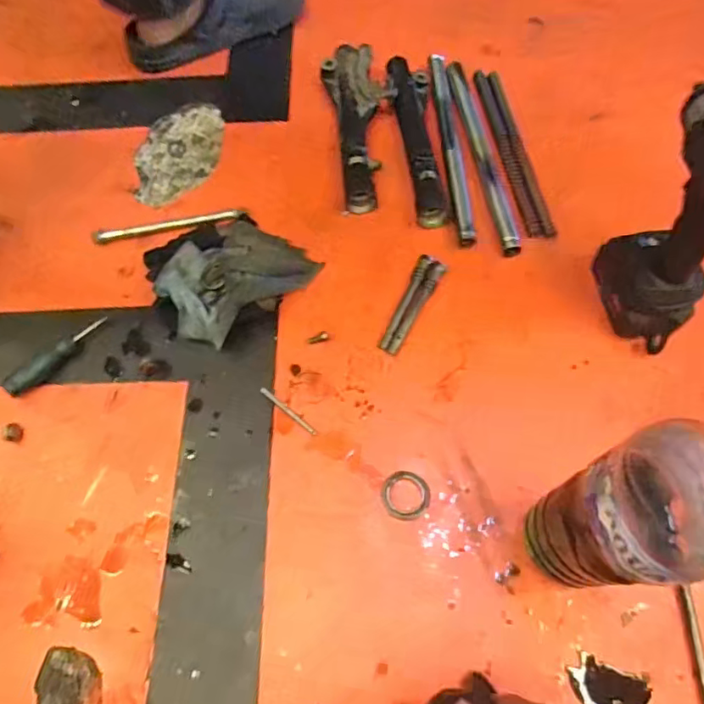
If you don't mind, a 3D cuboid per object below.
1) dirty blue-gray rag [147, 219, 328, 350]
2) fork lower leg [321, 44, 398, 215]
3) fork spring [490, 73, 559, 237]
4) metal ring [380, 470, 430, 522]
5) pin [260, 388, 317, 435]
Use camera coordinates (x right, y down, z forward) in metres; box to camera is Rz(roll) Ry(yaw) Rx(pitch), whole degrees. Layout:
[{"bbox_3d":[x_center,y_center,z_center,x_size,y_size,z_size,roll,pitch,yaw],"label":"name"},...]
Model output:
[{"bbox_3d":[-0.158,-0.106,0.675,0.168,0.061,0.180,40,73,18],"label":"dirty blue-gray rag"},{"bbox_3d":[0.017,-0.321,0.787,0.090,0.048,0.296,-9,65,-1],"label":"fork lower leg"},{"bbox_3d":[0.228,-0.283,0.761,0.020,0.016,0.296,-7,65,-1],"label":"fork spring"},{"bbox_3d":[0.056,0.147,0.578,0.049,0.004,0.049,7,66,6],"label":"metal ring"},{"bbox_3d":[-0.070,0.065,0.624,0.082,0.004,0.007,37,72,17],"label":"pin"}]

